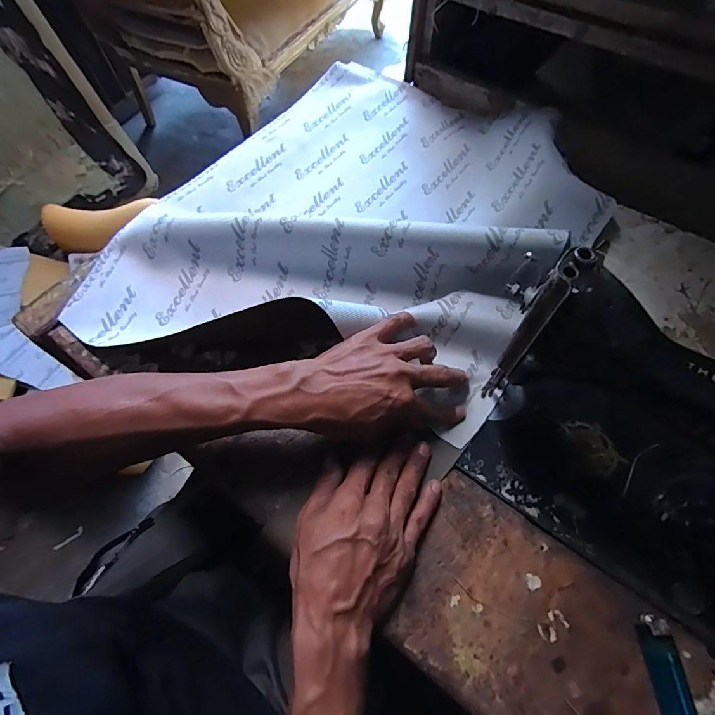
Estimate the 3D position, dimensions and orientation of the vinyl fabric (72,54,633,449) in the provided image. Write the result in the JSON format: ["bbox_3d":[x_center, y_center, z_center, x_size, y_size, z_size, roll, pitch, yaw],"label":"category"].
[{"bbox_3d":[0.005,-0.198,0.513,0.531,0.094,0.545,19,66,10],"label":"vinyl fabric"}]

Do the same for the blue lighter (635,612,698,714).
[{"bbox_3d":[0.235,0.244,0.311,0.023,0.009,0.085,-4,64,0],"label":"blue lighter"}]

